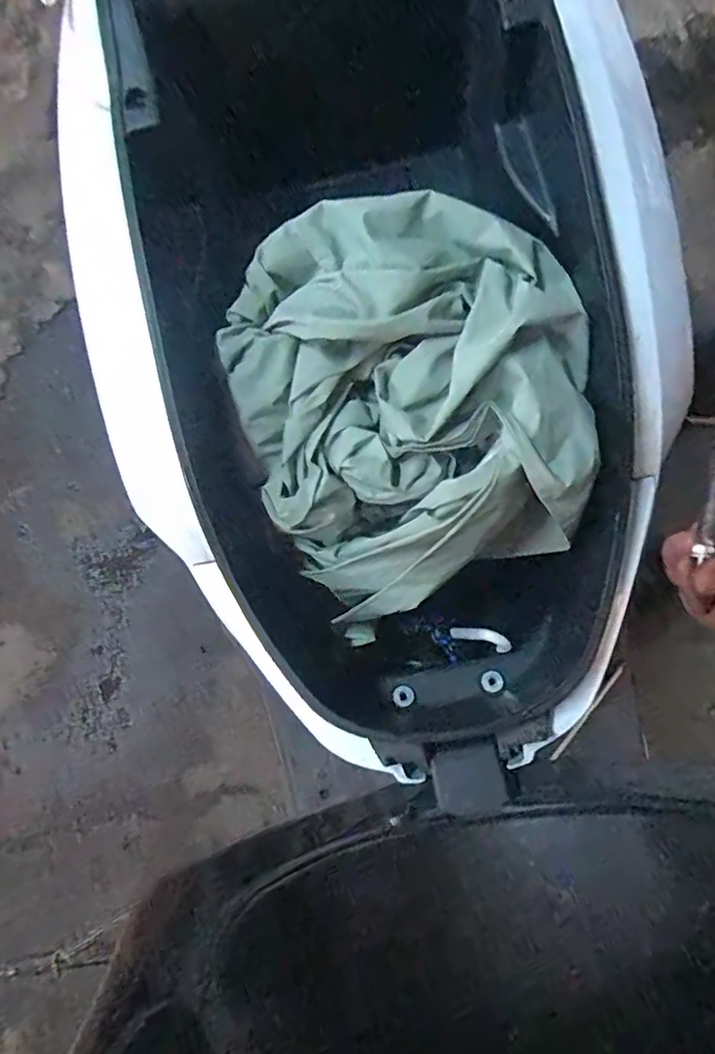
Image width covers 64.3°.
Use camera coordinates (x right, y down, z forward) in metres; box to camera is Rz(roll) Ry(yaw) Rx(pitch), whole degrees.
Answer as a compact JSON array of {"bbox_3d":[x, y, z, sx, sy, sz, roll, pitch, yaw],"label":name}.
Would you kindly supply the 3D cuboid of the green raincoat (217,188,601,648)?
[{"bbox_3d":[0.034,-0.081,0.410,0.233,0.149,0.261,-26,77,2],"label":"green raincoat"}]

